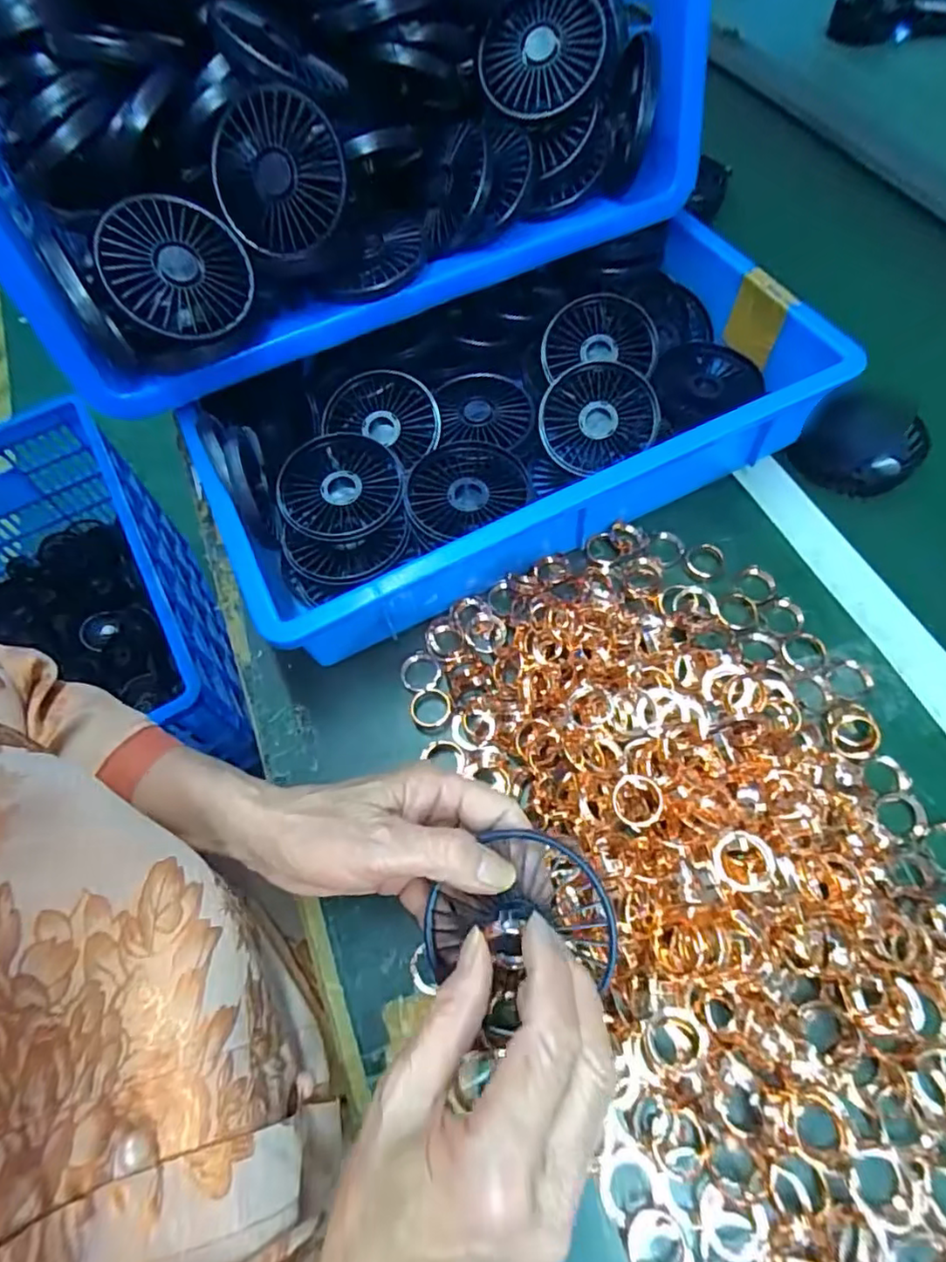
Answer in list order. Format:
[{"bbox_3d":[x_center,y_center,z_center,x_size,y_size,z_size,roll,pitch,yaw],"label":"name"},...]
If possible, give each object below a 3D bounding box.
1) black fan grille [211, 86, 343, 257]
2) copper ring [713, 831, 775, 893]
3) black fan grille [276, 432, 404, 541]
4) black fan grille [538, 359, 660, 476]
[{"bbox_3d":[-0.121,-0.286,0.378,0.083,0.021,0.084,5,113,11],"label":"black fan grille"},{"bbox_3d":[0.136,0.116,0.303,0.028,0.008,0.028,-11,63,24],"label":"copper ring"},{"bbox_3d":[-0.094,-0.102,0.429,0.086,0.020,0.083,-2,63,3],"label":"black fan grille"},{"bbox_3d":[0.095,-0.165,0.460,0.088,0.007,0.078,-26,90,6],"label":"black fan grille"}]

